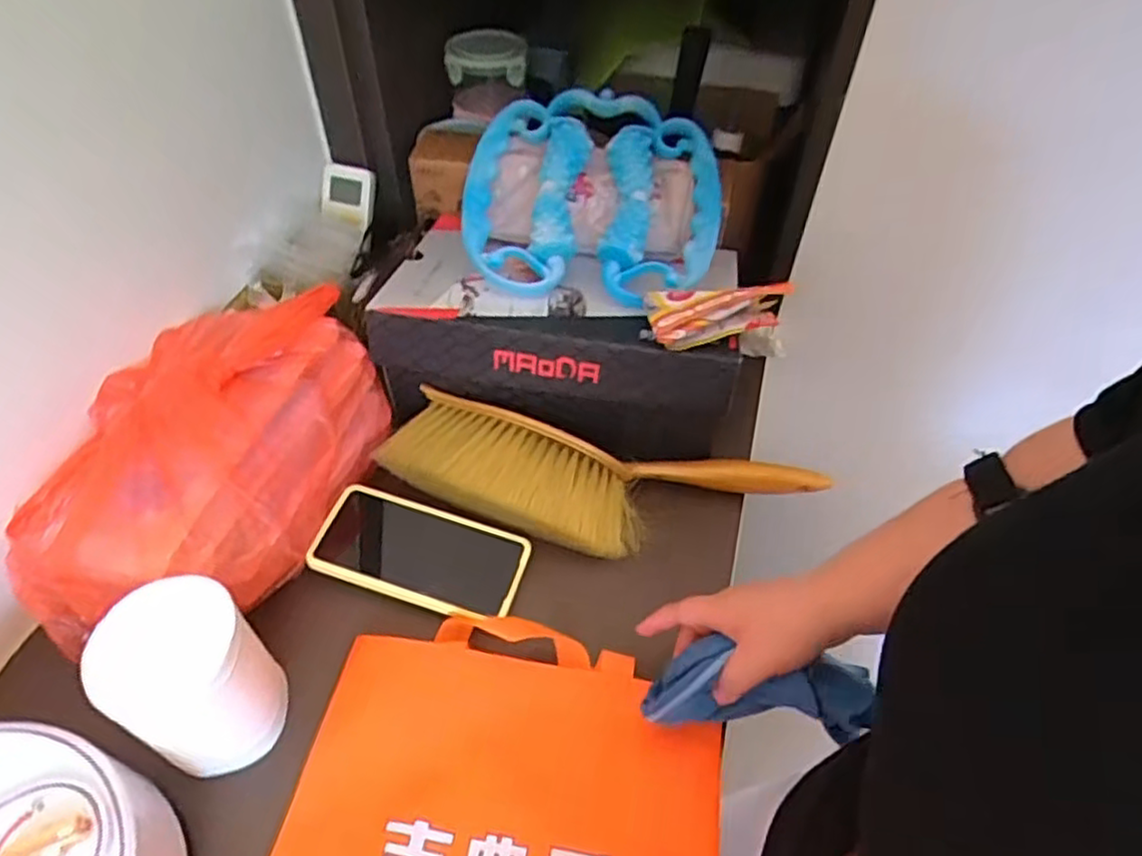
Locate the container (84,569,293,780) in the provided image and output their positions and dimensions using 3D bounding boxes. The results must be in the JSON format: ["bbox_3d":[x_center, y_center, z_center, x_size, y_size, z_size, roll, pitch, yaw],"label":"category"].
[{"bbox_3d":[-0.238,0.162,0.449,0.083,0.109,0.085,1,49,-1],"label":"container"}]

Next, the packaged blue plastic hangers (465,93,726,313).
[{"bbox_3d":[0.021,-0.213,0.666,0.233,0.078,0.228,5,70,0],"label":"packaged blue plastic hangers"}]

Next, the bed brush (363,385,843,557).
[{"bbox_3d":[0.027,0.048,0.610,0.372,0.056,0.108,8,49,5],"label":"bed brush"}]

